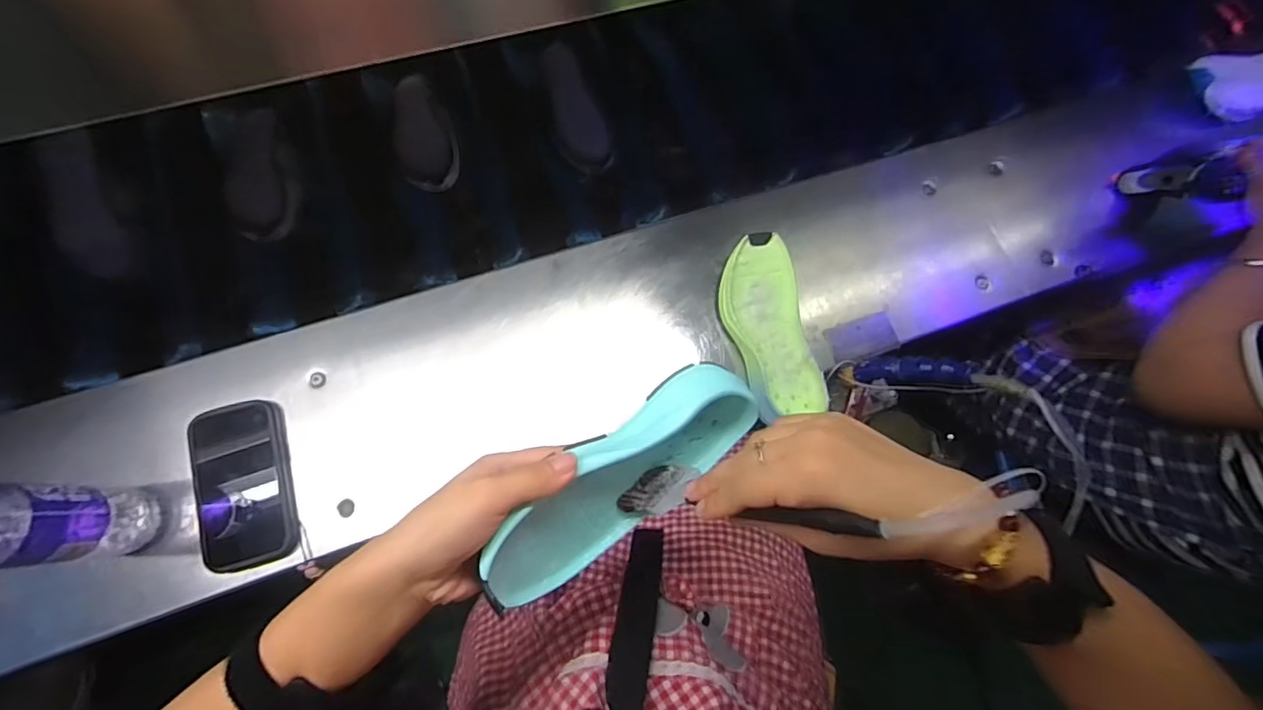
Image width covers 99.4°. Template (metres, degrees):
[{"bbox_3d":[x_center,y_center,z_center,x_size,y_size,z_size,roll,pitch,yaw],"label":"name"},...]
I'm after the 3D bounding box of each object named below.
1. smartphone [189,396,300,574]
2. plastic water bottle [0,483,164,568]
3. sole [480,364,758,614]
[{"bbox_3d":[-0.383,0.127,0.530,0.084,0.018,0.159,-13,79,-17],"label":"smartphone"},{"bbox_3d":[-0.476,0.130,0.402,0.060,0.234,0.057,-4,77,-2],"label":"plastic water bottle"},{"bbox_3d":[-0.003,0.083,0.347,0.198,0.078,0.042,-35,36,-19],"label":"sole"}]

